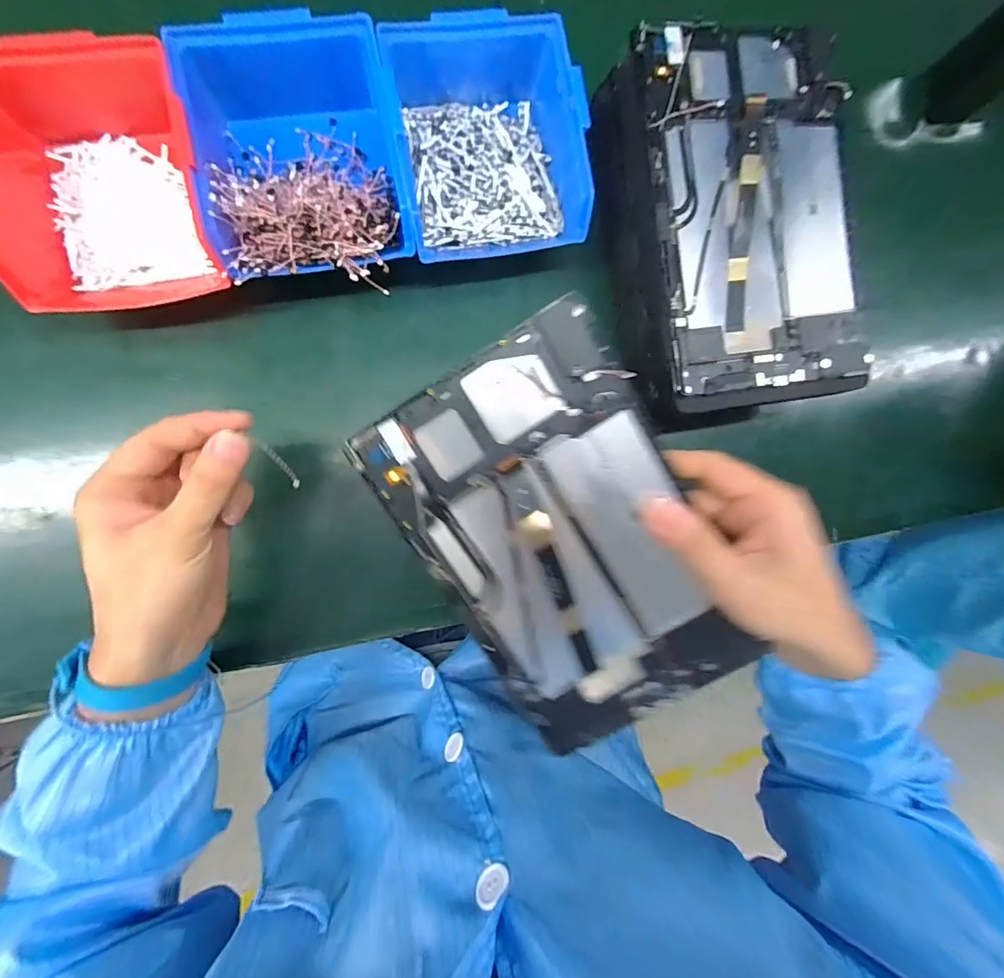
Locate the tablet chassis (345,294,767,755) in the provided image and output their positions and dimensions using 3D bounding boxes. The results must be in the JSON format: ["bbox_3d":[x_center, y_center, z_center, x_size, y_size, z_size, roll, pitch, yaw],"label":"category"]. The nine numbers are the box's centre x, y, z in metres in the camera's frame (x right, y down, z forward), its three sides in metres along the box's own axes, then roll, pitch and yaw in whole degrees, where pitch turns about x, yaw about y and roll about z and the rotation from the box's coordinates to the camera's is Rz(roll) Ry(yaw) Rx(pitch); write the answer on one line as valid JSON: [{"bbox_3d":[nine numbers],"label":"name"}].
[{"bbox_3d":[0.038,0.035,0.260,0.147,0.011,0.235,-30,100,6],"label":"tablet chassis"}]

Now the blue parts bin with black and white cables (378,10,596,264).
[{"bbox_3d":[-0.010,-0.240,0.312,0.119,0.061,0.137,-10,90,-9],"label":"blue parts bin with black and white cables"}]

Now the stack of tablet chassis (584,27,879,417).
[{"bbox_3d":[0.165,-0.182,0.328,0.157,0.066,0.243,-8,90,-9],"label":"stack of tablet chassis"}]

